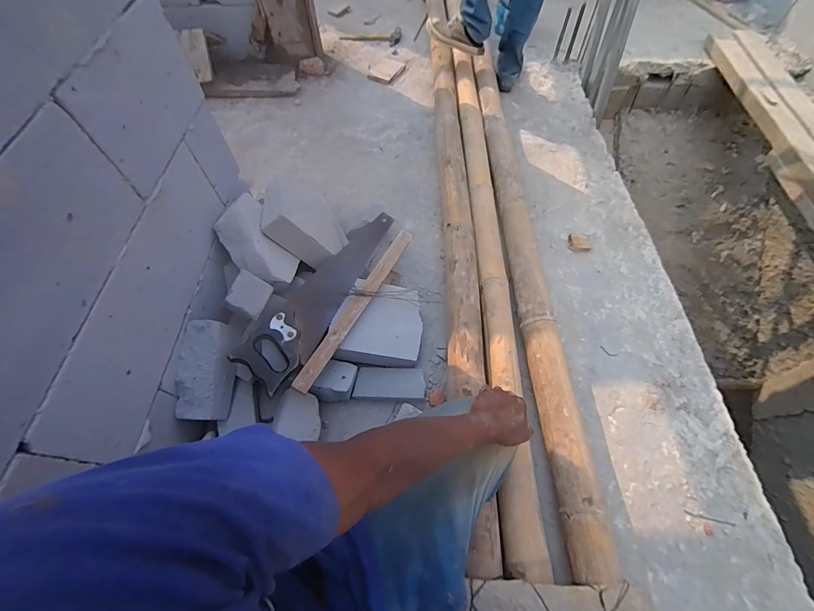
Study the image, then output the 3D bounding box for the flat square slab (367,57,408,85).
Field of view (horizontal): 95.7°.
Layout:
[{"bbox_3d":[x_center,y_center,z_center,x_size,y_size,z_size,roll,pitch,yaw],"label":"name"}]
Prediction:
[{"bbox_3d":[-0.090,-1.037,1.631,0.129,0.023,0.154,28,65,16],"label":"flat square slab"}]

